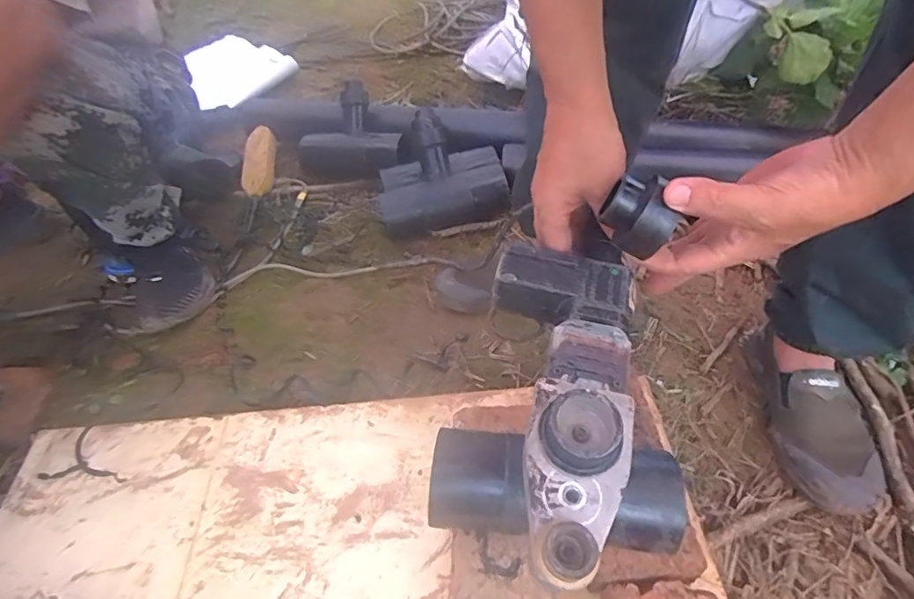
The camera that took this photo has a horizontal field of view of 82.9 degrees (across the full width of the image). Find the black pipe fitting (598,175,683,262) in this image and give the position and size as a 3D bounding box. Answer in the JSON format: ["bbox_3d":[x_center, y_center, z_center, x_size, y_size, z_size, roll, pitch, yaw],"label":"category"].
[{"bbox_3d":[0.136,-0.065,0.387,0.050,0.053,0.049,15,22,9],"label":"black pipe fitting"}]

